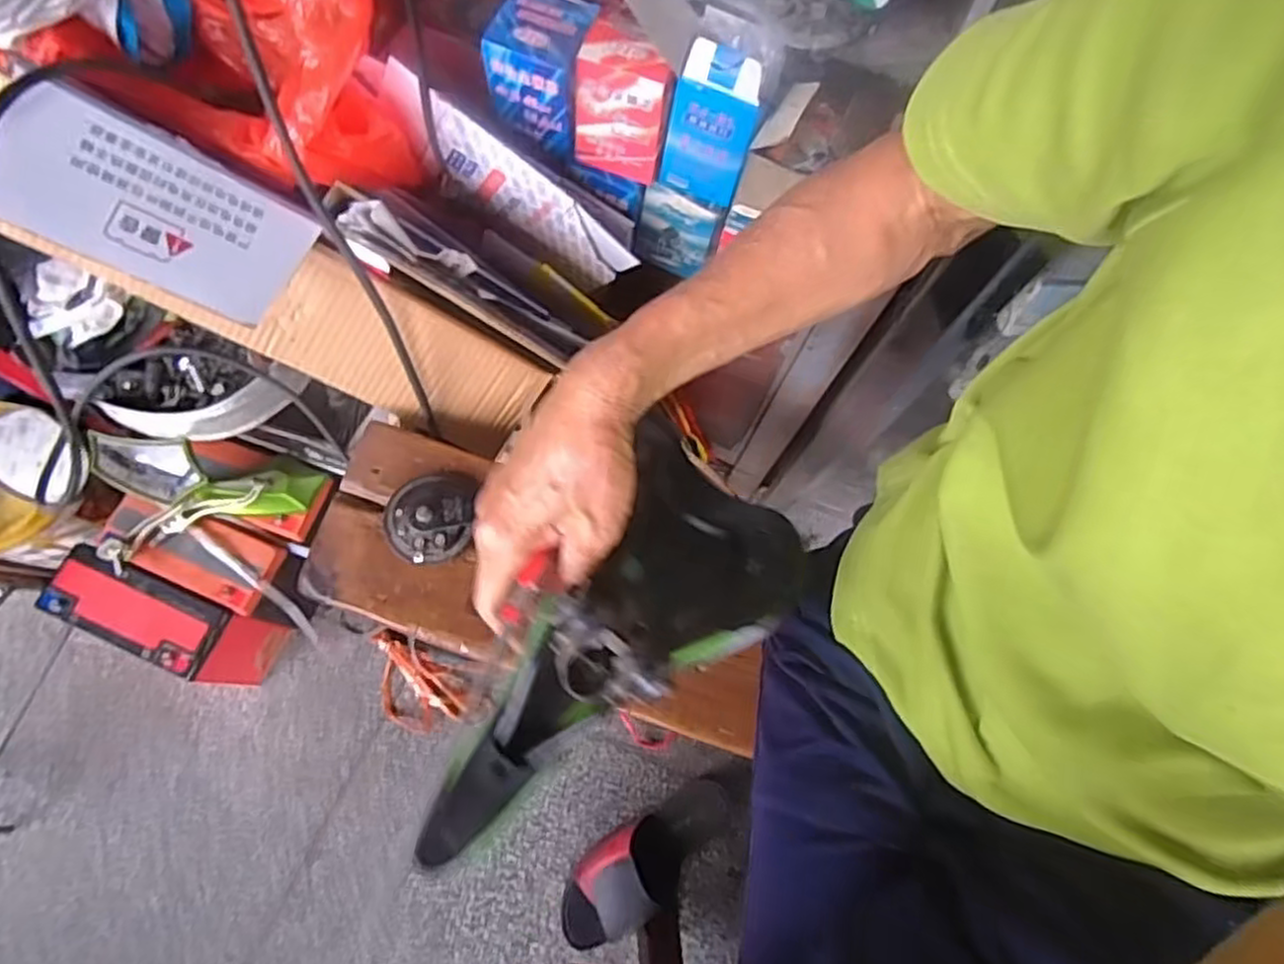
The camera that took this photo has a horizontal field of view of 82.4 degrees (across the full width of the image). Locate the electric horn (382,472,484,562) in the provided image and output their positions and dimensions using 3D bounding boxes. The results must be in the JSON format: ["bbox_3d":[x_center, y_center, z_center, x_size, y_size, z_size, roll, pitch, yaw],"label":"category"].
[{"bbox_3d":[-0.157,0.023,0.542,0.065,0.029,0.072,15,72,1],"label":"electric horn"}]

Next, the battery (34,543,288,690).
[{"bbox_3d":[-0.517,0.153,0.816,0.187,0.163,0.080,25,72,4],"label":"battery"}]

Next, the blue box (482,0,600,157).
[{"bbox_3d":[-0.066,-0.291,0.514,0.067,0.073,0.064,24,72,4],"label":"blue box"}]

